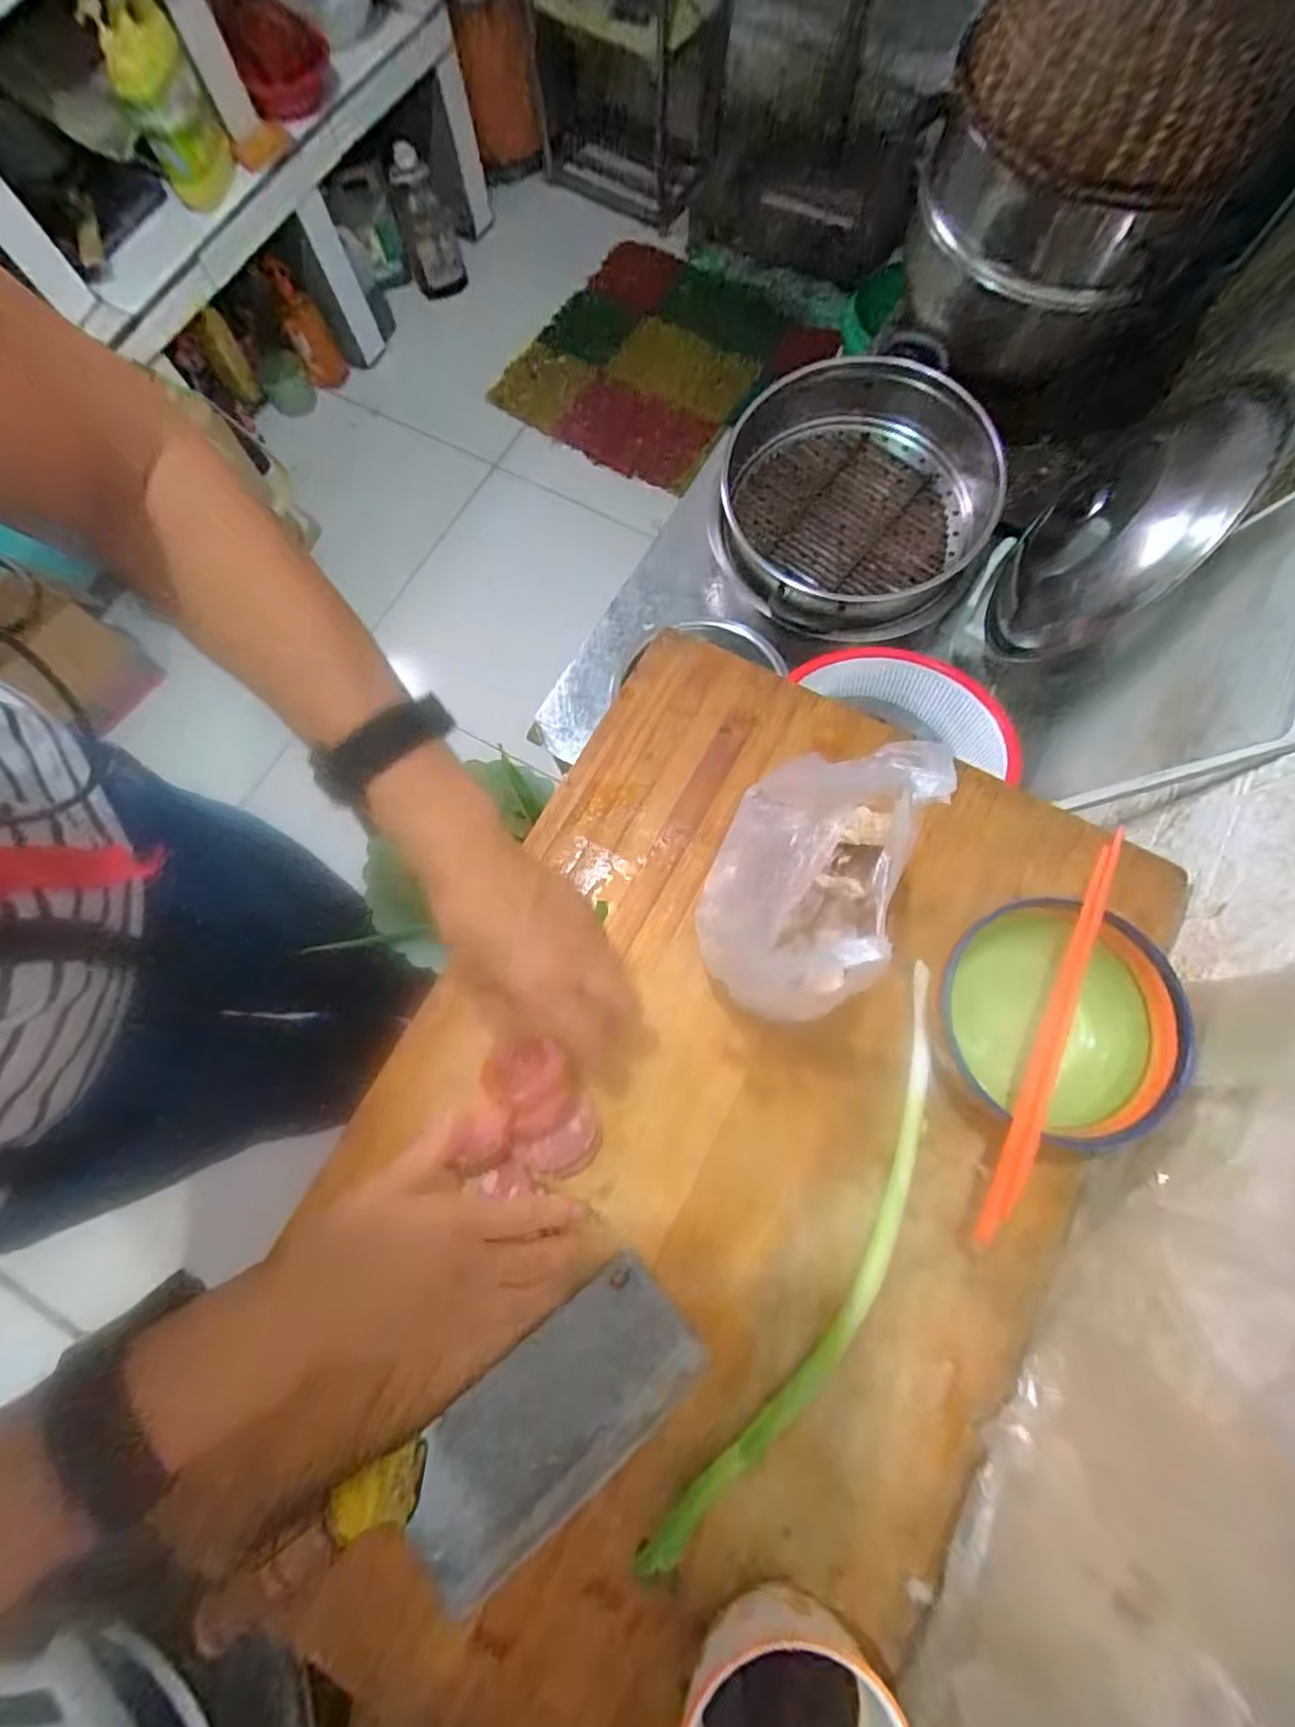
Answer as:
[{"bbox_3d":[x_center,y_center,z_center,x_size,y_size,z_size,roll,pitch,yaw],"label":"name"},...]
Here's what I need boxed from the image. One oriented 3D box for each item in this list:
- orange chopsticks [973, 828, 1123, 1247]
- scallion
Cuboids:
[{"bbox_3d":[0.233,0.095,0.364,0.013,0.010,0.241,24,78,7],"label":"orange chopsticks"},{"bbox_3d":[0.113,0.244,0.387,0.057,0.014,0.375,29,78,7],"label":"scallion"}]

